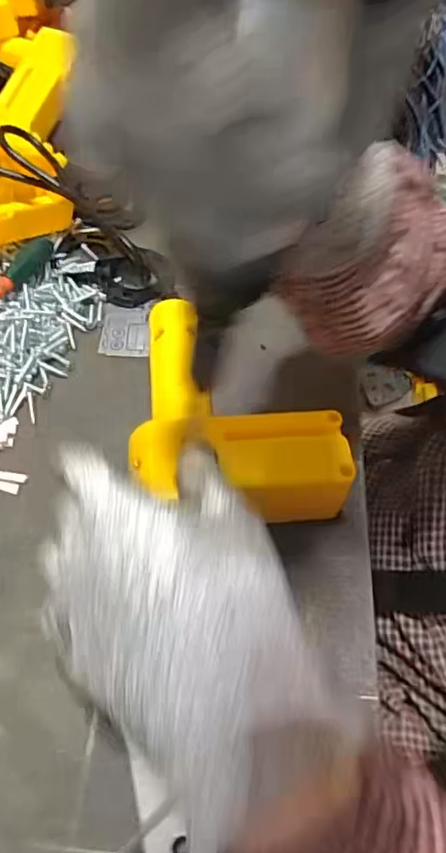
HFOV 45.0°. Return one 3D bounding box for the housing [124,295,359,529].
[{"bbox_3d":[0.010,-0.008,0.308,0.110,0.044,0.121,3,57,-2],"label":"housing"}]

